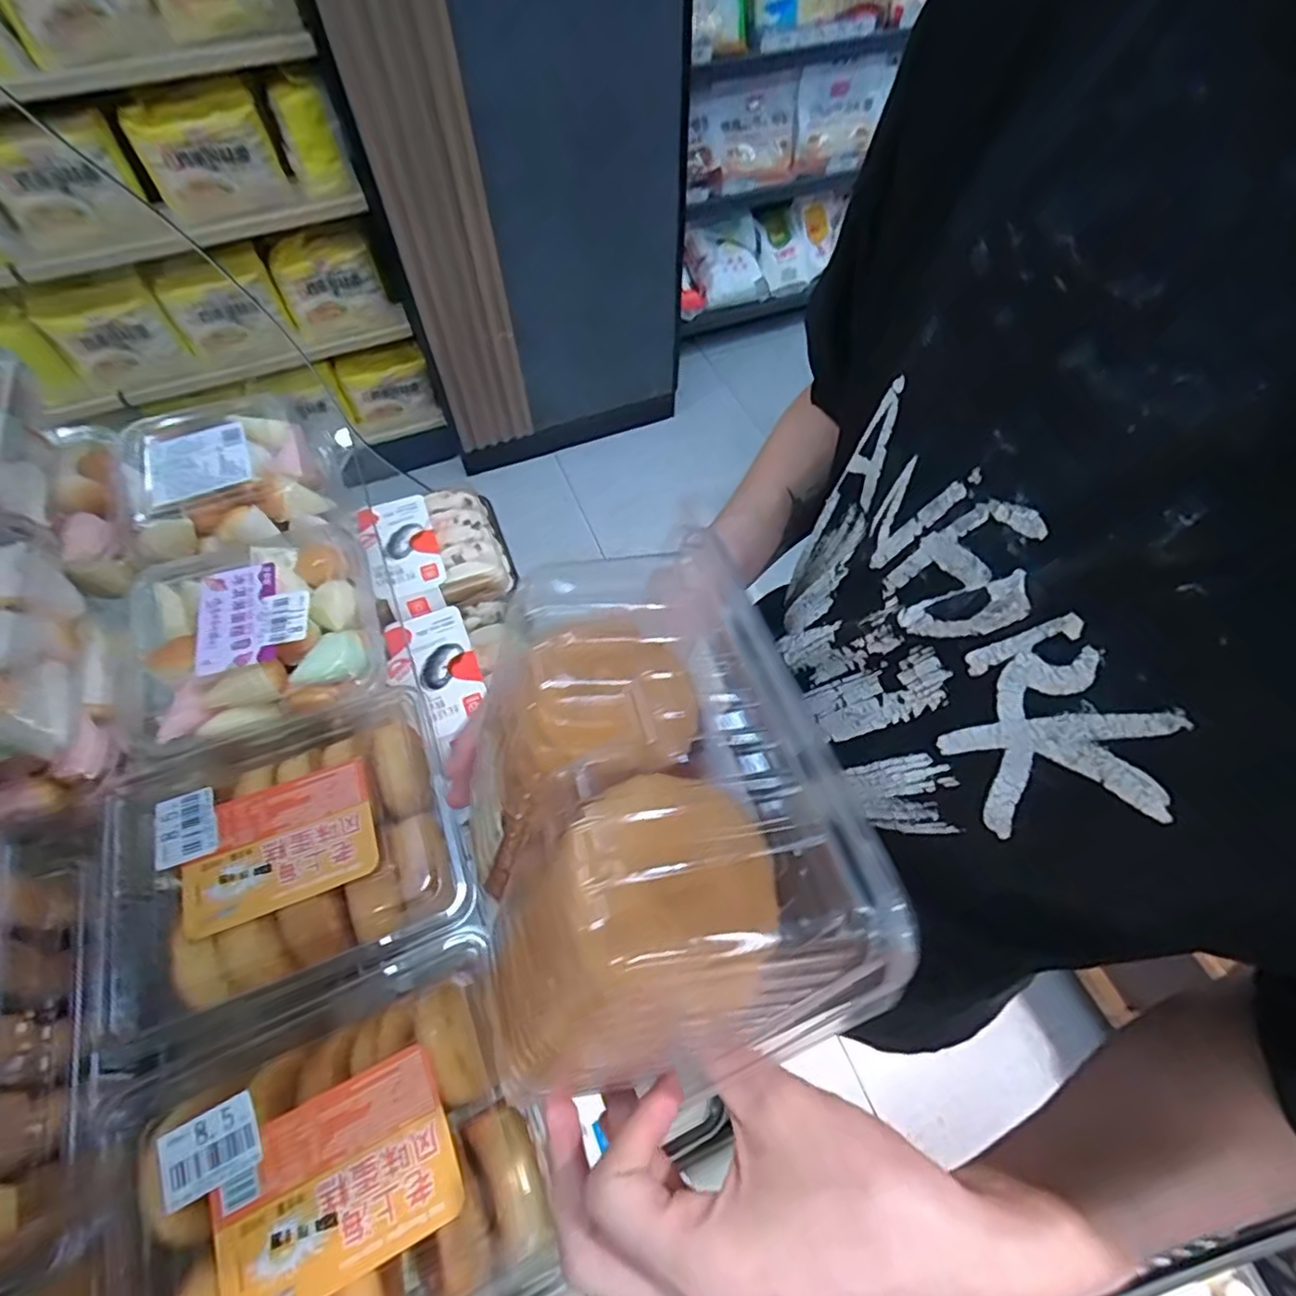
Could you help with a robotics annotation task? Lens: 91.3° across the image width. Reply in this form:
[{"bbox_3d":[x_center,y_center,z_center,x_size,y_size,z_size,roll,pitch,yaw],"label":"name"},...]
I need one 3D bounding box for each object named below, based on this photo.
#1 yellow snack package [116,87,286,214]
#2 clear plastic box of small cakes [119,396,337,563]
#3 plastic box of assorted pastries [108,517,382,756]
[{"bbox_3d":[-0.713,-0.805,1.026,0.199,0.142,0.053,-37,66,-19],"label":"yellow snack package"},{"bbox_3d":[-0.323,-0.124,0.490,0.125,0.057,0.128,-23,62,-12],"label":"clear plastic box of small cakes"},{"bbox_3d":[-0.270,-0.008,0.422,0.163,0.045,0.158,-23,62,-16],"label":"plastic box of assorted pastries"}]

